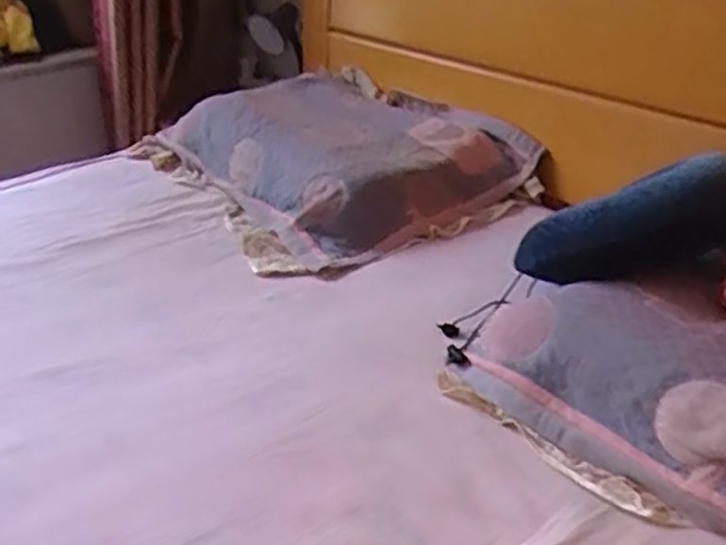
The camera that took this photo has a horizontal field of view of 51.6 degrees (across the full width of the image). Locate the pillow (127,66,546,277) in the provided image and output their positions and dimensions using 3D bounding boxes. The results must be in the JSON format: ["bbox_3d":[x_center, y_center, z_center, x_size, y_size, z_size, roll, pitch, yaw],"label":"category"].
[{"bbox_3d":[-0.052,-0.212,1.310,0.465,0.135,0.588,-19,32,-26],"label":"pillow"}]

